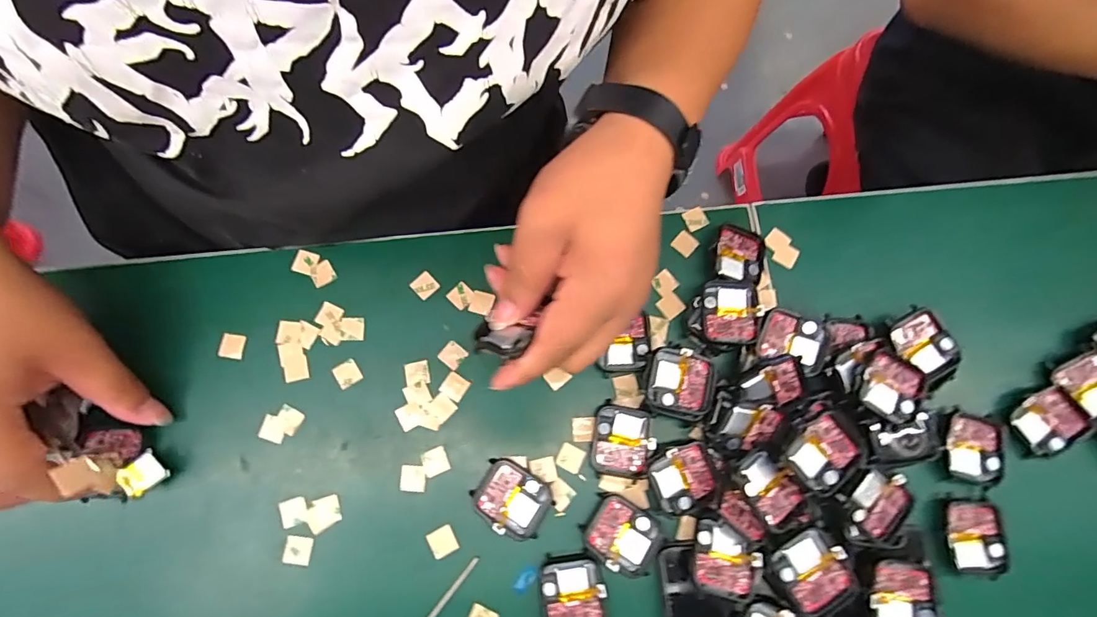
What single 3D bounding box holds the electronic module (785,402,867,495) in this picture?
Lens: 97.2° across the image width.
[{"bbox_3d":[0.161,0.082,0.282,0.043,0.010,0.039,-34,79,-8],"label":"electronic module"}]

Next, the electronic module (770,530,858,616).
[{"bbox_3d":[0.150,0.151,0.275,0.037,0.012,0.040,-27,79,-6],"label":"electronic module"}]

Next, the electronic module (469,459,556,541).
[{"bbox_3d":[-0.023,0.119,0.301,0.046,0.011,0.036,32,79,7],"label":"electronic module"}]

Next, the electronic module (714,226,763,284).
[{"bbox_3d":[0.132,-0.037,0.338,0.034,0.014,0.039,12,77,2],"label":"electronic module"}]

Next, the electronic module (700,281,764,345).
[{"bbox_3d":[0.119,0.003,0.323,0.035,0.016,0.042,-1,77,-1],"label":"electronic module"}]

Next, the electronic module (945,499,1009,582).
[{"bbox_3d":[0.266,0.143,0.299,0.031,0.006,0.043,3,77,0],"label":"electronic module"}]

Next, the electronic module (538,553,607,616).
[{"bbox_3d":[0.014,0.172,0.288,0.037,0.008,0.045,-8,77,-2],"label":"electronic module"}]

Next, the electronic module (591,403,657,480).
[{"bbox_3d":[0.047,0.085,0.310,0.038,0.011,0.042,9,77,2],"label":"electronic module"}]

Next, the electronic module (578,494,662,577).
[{"bbox_3d":[0.045,0.139,0.297,0.043,0.007,0.037,32,79,7],"label":"electronic module"}]

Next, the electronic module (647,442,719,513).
[{"bbox_3d":[0.082,0.103,0.297,0.038,0.016,0.035,-22,78,-5],"label":"electronic module"}]

